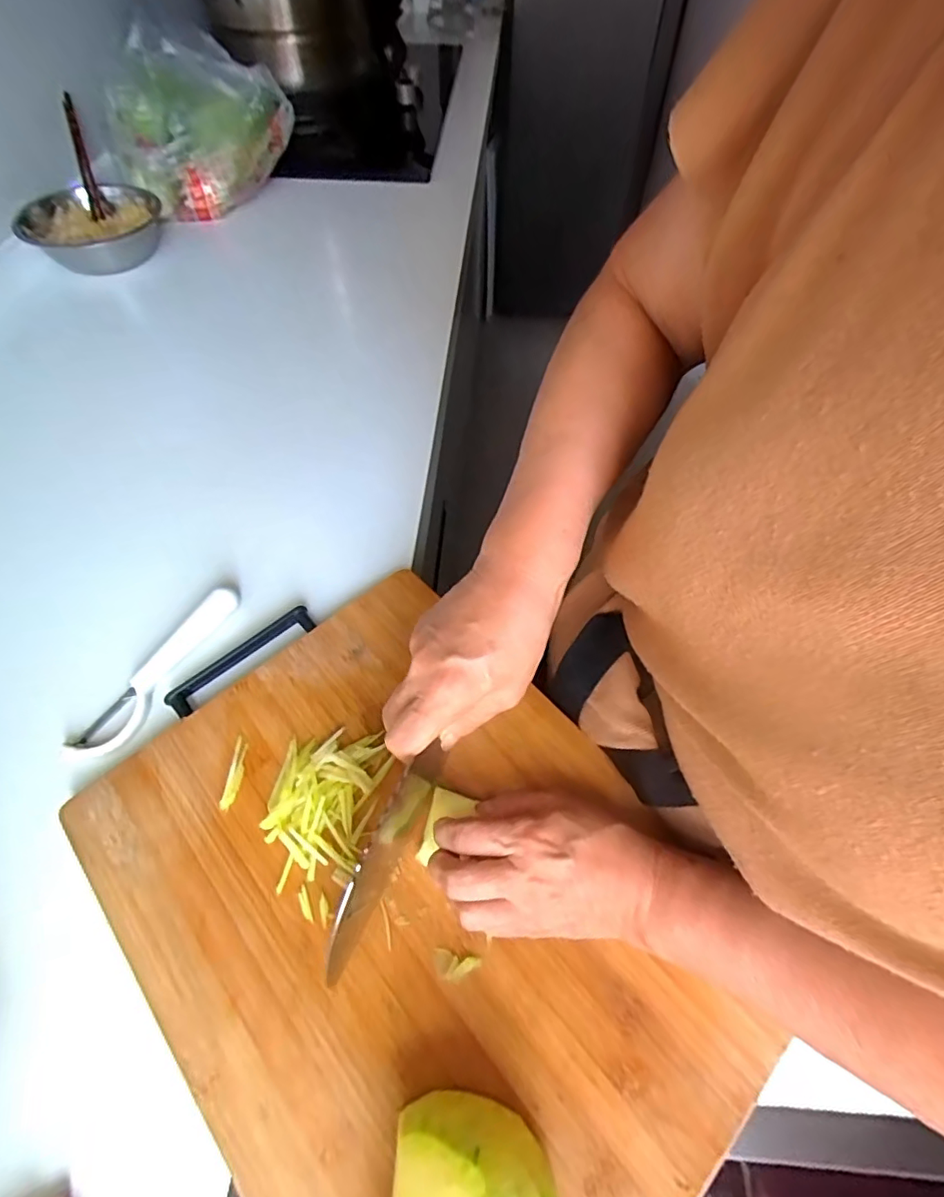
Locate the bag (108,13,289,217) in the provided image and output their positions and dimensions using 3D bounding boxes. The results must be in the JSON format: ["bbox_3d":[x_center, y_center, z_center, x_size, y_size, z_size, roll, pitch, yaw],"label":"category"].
[{"bbox_3d":[-0.393,-0.694,0.791,0.239,0.183,0.156,-35,64,-21],"label":"bag"}]

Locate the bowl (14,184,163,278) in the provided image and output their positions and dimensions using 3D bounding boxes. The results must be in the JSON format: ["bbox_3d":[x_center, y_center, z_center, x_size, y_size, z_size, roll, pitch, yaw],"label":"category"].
[{"bbox_3d":[-0.531,-0.527,0.762,0.177,0.068,0.177,0,57,0],"label":"bowl"}]

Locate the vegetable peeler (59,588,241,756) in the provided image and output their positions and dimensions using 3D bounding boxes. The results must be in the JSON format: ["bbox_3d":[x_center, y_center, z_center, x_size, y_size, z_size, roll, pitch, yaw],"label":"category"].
[{"bbox_3d":[-0.240,0.052,0.413,0.030,0.021,0.153,22,60,13],"label":"vegetable peeler"}]

